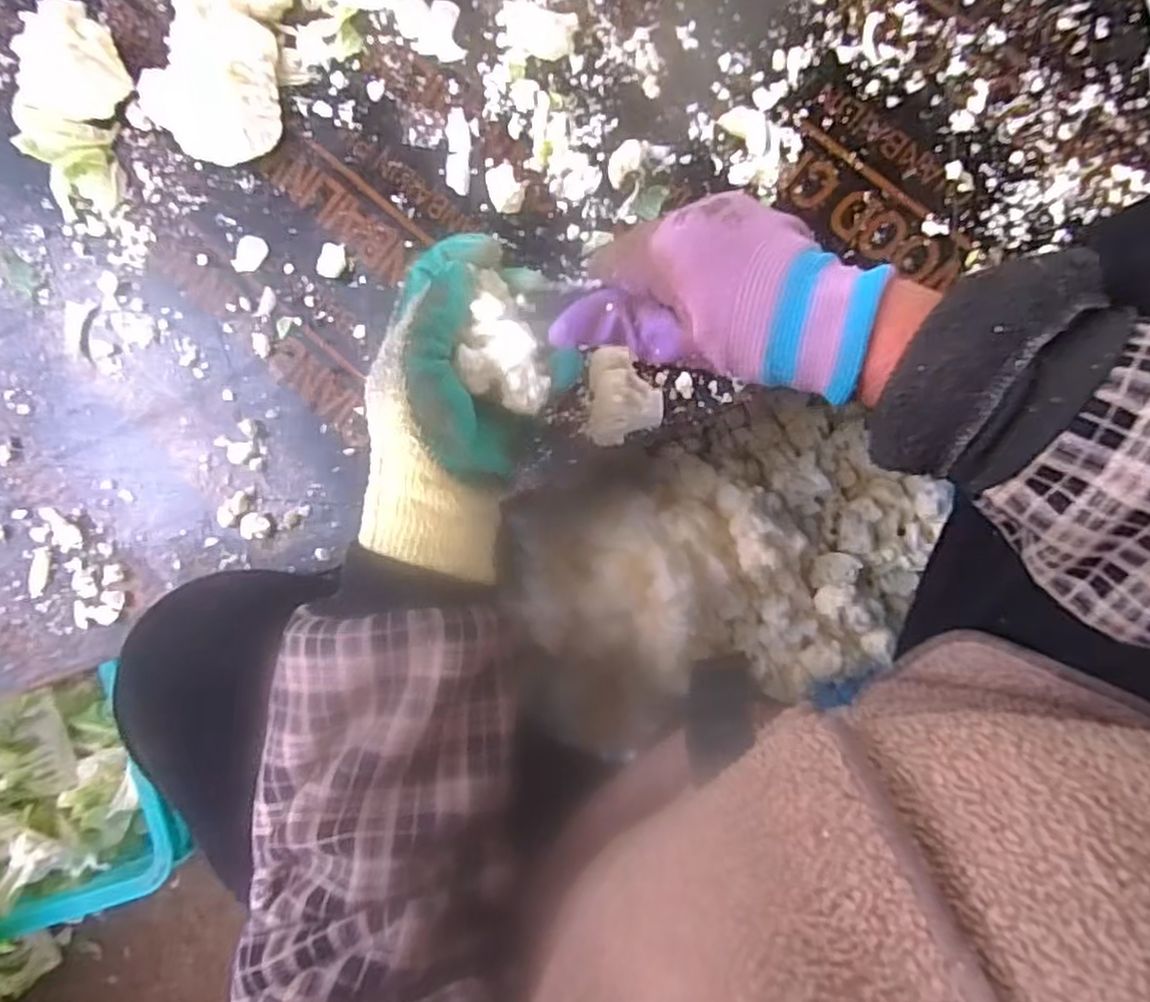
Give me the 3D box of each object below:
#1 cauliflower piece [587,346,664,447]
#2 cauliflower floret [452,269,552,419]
[{"bbox_3d":[0.029,-0.058,0.404,0.042,0.034,0.049,4,90,8],"label":"cauliflower piece"},{"bbox_3d":[-0.037,-0.083,0.357,0.036,0.043,0.070,-11,88,8],"label":"cauliflower floret"}]

